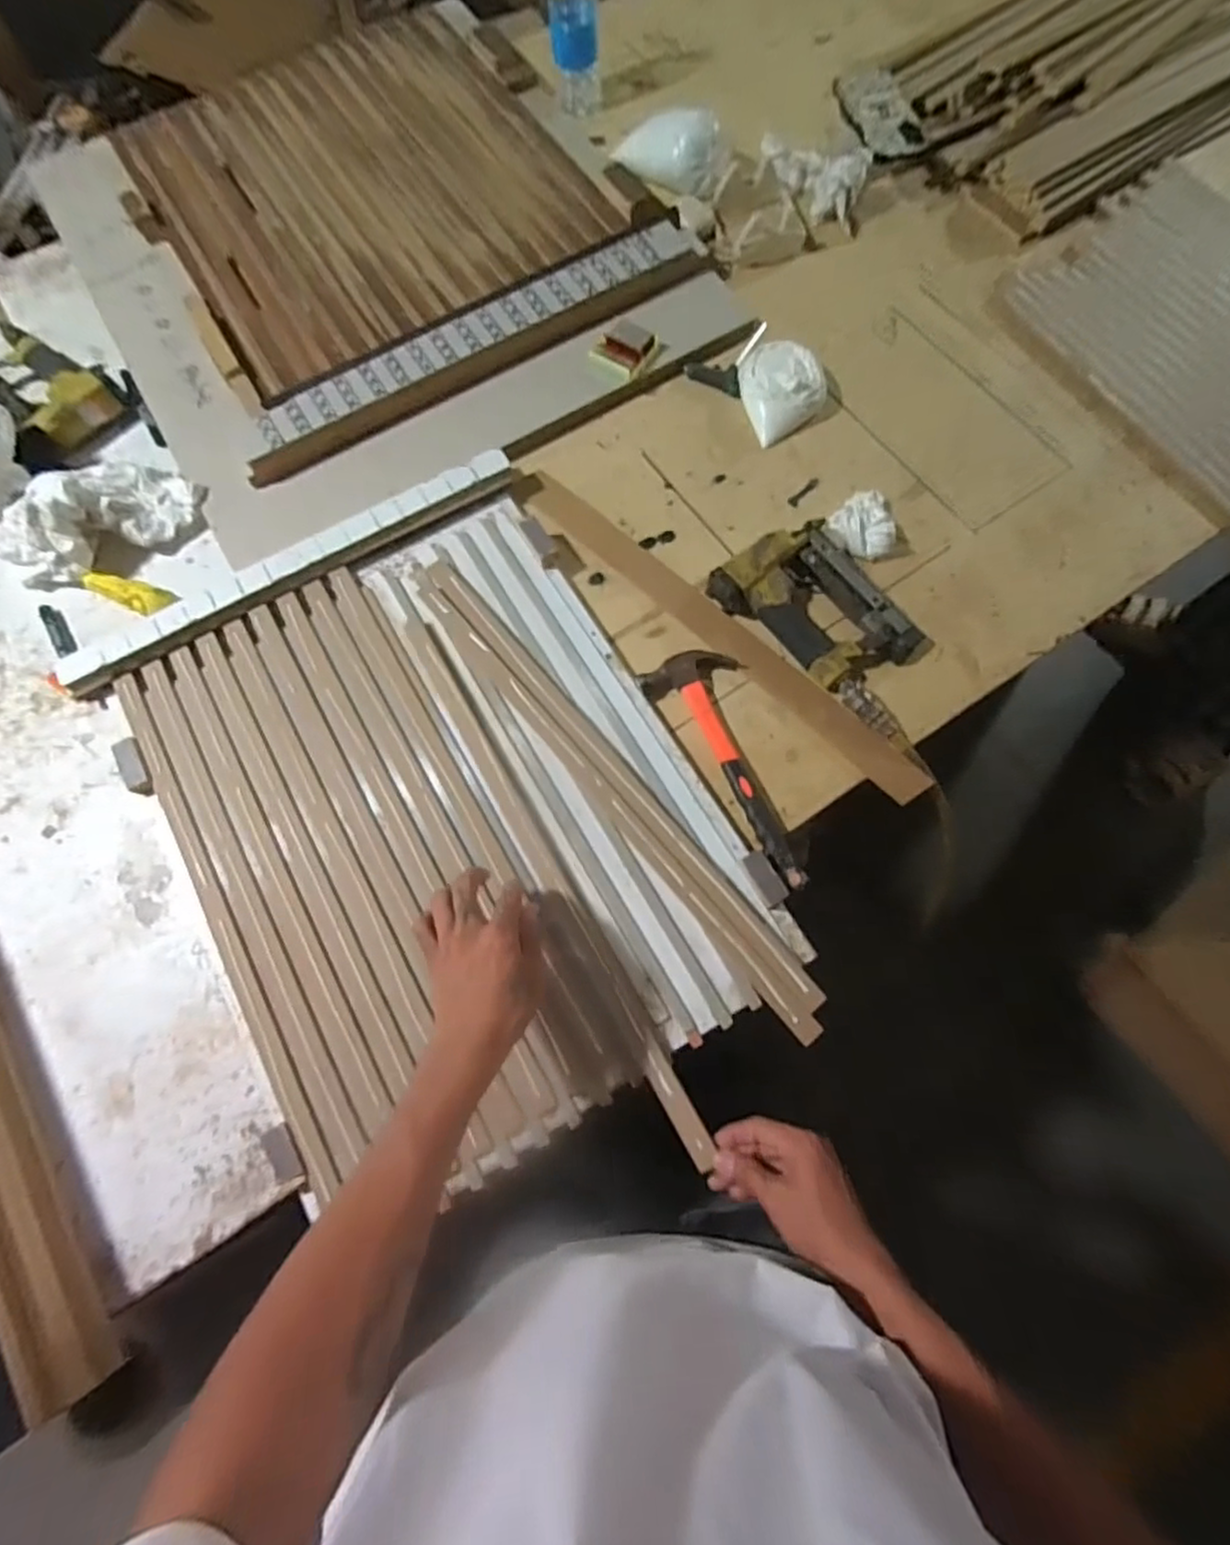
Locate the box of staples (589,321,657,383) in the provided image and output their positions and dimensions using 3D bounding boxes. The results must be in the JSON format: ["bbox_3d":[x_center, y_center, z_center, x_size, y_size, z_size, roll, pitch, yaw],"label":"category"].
[{"bbox_3d":[0.013,-0.506,0.799,0.055,0.020,0.072,33,77,11],"label":"box of staples"}]

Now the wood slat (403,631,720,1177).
[{"bbox_3d":[-0.069,0.081,0.627,0.032,0.012,0.559,-29,73,-8],"label":"wood slat"}]

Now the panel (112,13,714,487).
[{"bbox_3d":[-0.305,-0.759,0.893,0.590,0.038,0.692,-28,72,-8],"label":"panel"}]

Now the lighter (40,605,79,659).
[{"bbox_3d":[-0.607,-0.154,0.733,0.022,0.007,0.072,-34,73,-10],"label":"lighter"}]

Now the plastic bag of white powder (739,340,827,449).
[{"bbox_3d":[0.202,-0.456,0.800,0.099,0.043,0.125,-5,73,0],"label":"plastic bag of white powder"}]

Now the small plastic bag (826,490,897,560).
[{"bbox_3d":[0.280,-0.273,0.746,0.070,0.027,0.072,42,79,13],"label":"small plastic bag"}]

